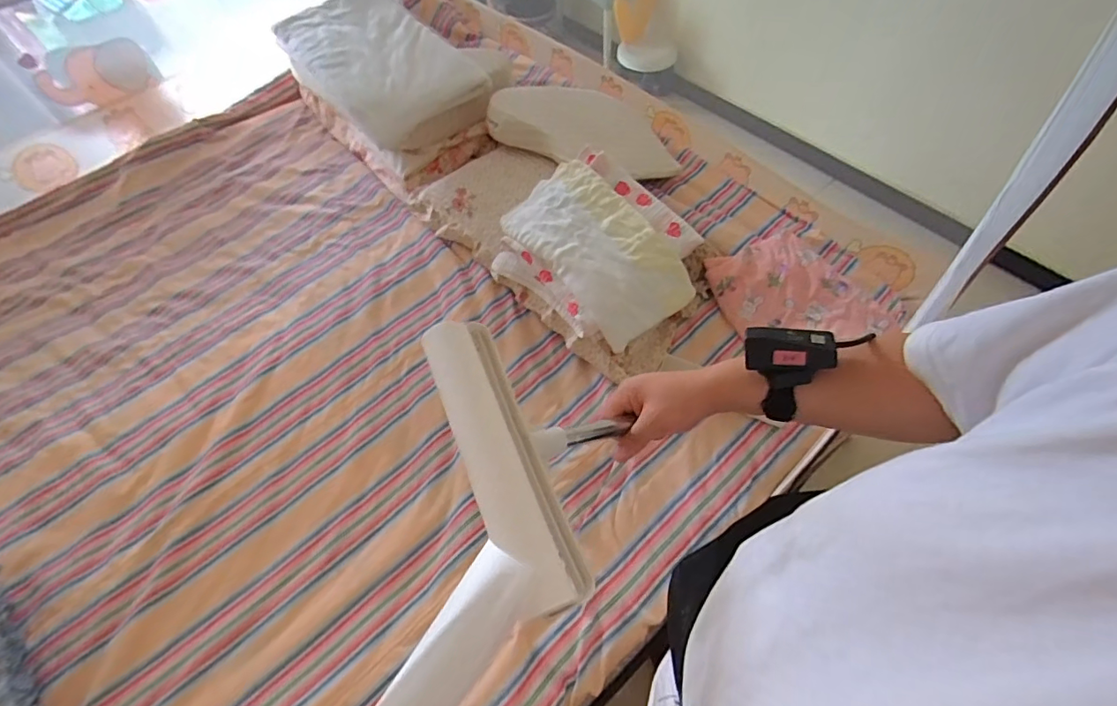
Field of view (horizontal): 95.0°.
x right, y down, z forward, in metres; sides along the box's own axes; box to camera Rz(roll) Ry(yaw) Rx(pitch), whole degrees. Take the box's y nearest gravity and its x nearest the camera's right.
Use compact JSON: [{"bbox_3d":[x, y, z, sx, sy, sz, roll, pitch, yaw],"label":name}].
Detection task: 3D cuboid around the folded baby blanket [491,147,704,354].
[{"bbox_3d":[0.092,-0.224,1.058,0.388,0.110,0.348,39,68,23],"label":"folded baby blanket"}]

